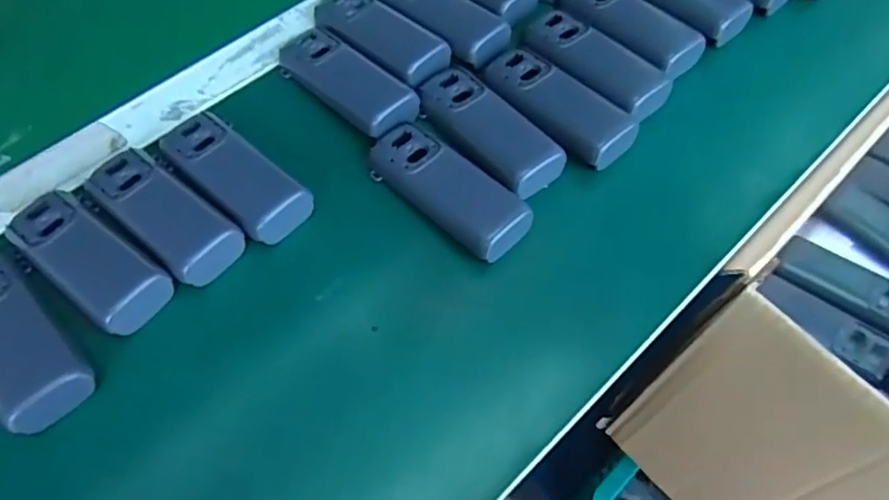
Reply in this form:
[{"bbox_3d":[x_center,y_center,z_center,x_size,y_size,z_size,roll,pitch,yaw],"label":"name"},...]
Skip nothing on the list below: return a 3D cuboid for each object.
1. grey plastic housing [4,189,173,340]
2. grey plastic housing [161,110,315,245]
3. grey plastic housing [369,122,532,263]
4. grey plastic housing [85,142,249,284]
[{"bbox_3d":[-0.197,0.004,0.328,0.100,0.021,0.040,34,66,17],"label":"grey plastic housing"},{"bbox_3d":[-0.125,-0.045,0.356,0.103,0.018,0.039,40,68,19],"label":"grey plastic housing"},{"bbox_3d":[0.000,-0.036,0.350,0.104,0.016,0.040,39,68,19],"label":"grey plastic housing"},{"bbox_3d":[-0.161,-0.022,0.343,0.100,0.020,0.039,36,67,18],"label":"grey plastic housing"}]

